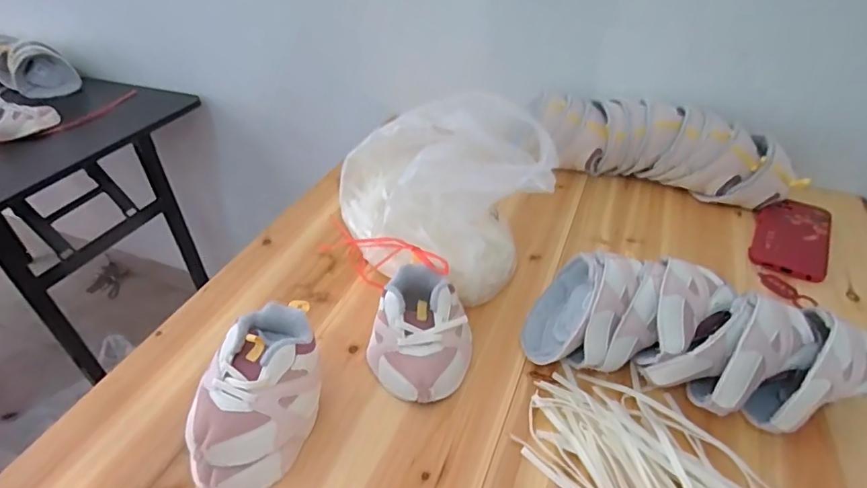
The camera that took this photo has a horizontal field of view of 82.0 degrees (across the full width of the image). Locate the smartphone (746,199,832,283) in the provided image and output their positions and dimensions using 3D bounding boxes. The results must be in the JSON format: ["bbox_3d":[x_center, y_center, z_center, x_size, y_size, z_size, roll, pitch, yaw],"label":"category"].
[{"bbox_3d":[0.464,-0.015,0.645,0.080,0.011,0.169,22,45,26],"label":"smartphone"}]

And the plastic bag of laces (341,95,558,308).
[{"bbox_3d":[0.012,-0.062,0.609,0.218,0.142,0.269,-16,42,-17],"label":"plastic bag of laces"}]

